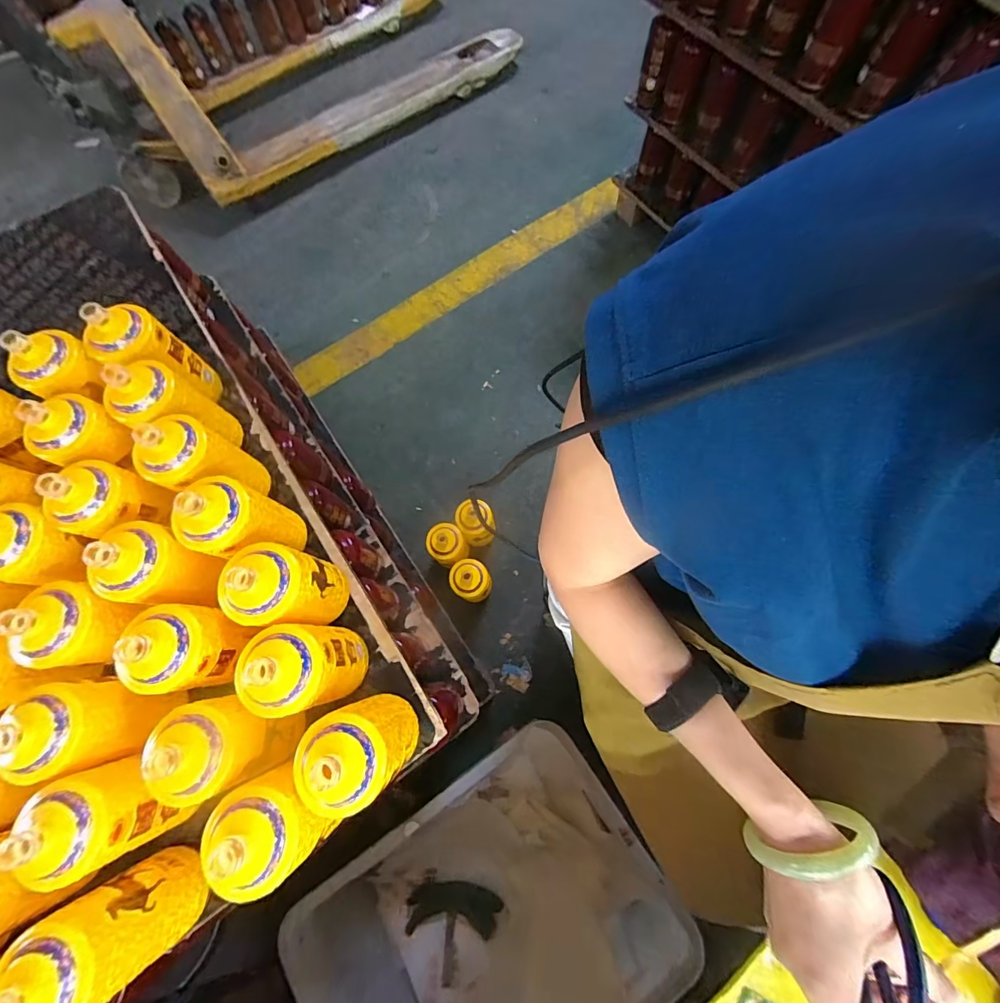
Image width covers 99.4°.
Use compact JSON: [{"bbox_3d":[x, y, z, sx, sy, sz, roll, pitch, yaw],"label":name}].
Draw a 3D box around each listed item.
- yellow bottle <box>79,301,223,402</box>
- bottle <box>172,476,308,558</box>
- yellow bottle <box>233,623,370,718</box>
[{"bbox_3d":[-0.488,-0.202,0.598,0.083,0.169,0.088,0,72,0],"label":"yellow bottle"},{"bbox_3d":[-0.313,0.029,0.521,0.086,0.160,0.090,15,73,7],"label":"bottle"},{"bbox_3d":[-0.212,0.180,0.469,0.078,0.160,0.084,-1,72,2],"label":"yellow bottle"}]

